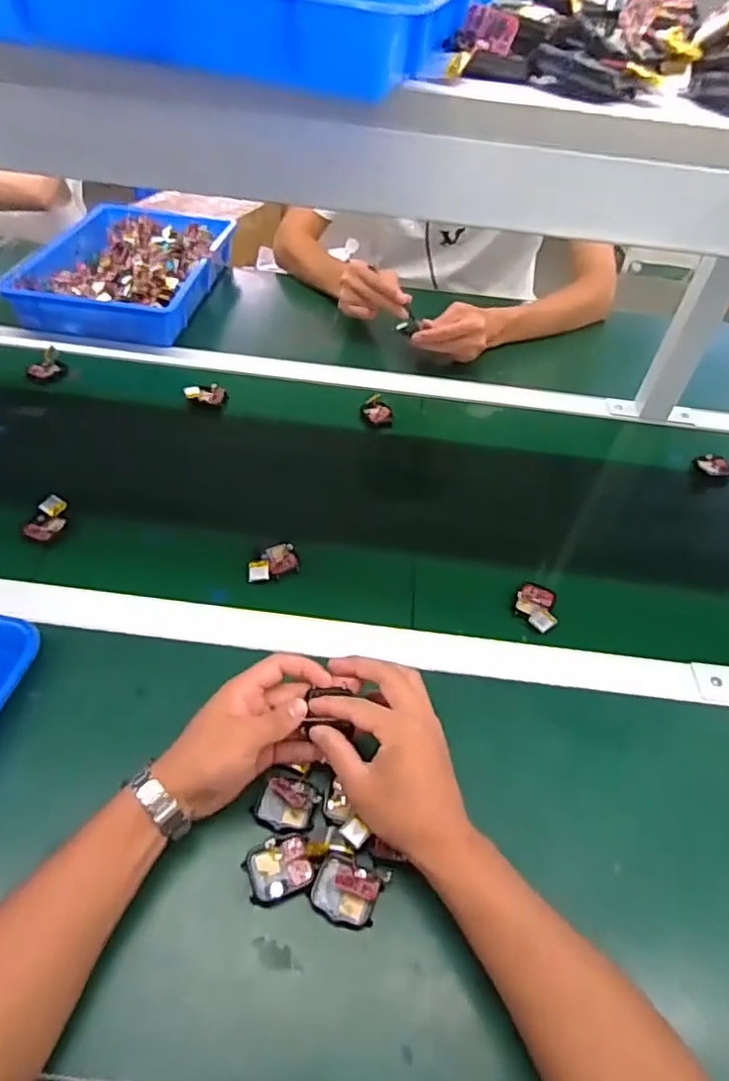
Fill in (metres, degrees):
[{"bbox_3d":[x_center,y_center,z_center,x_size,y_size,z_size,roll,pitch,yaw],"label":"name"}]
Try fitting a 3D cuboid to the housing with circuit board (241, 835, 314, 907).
[{"bbox_3d":[-0.061,0.232,0.433,0.045,0.007,0.039,-14,51,-18],"label":"housing with circuit board"}]

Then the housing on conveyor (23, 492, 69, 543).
[{"bbox_3d":[-0.327,-0.023,0.634,0.033,0.015,0.056,8,47,1],"label":"housing on conveyor"}]

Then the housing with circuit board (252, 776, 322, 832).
[{"bbox_3d":[-0.058,0.196,0.457,0.045,0.019,0.036,10,48,4],"label":"housing with circuit board"}]

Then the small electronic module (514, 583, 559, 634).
[{"bbox_3d":[0.171,0.067,0.609,0.039,0.019,0.064,12,48,5],"label":"small electronic module"}]

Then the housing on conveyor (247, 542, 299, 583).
[{"bbox_3d":[-0.094,0.023,0.622,0.058,0.018,0.037,-22,53,-23],"label":"housing on conveyor"}]

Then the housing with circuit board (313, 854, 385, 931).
[{"bbox_3d":[-0.013,0.243,0.425,0.045,0.015,0.037,20,49,12],"label":"housing with circuit board"}]

